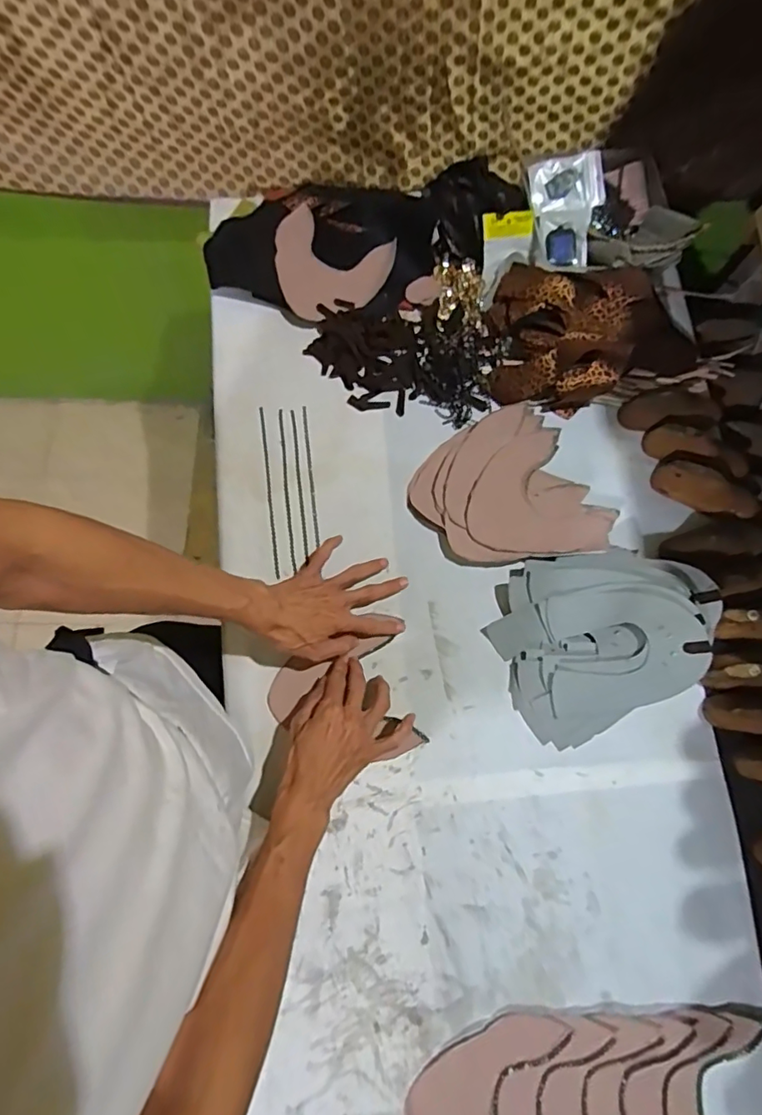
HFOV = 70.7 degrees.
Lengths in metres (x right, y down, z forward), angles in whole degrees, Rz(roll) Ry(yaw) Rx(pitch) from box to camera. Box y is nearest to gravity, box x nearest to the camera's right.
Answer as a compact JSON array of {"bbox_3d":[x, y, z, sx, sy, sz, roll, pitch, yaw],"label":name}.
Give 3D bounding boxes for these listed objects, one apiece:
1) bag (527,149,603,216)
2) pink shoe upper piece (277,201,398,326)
[{"bbox_3d":[0.263,-0.521,0.752,0.102,0.021,0.076,-10,89,4],"label":"bag"},{"bbox_3d":[-0.076,-0.399,0.739,0.153,0.018,0.155,21,76,4],"label":"pink shoe upper piece"}]

